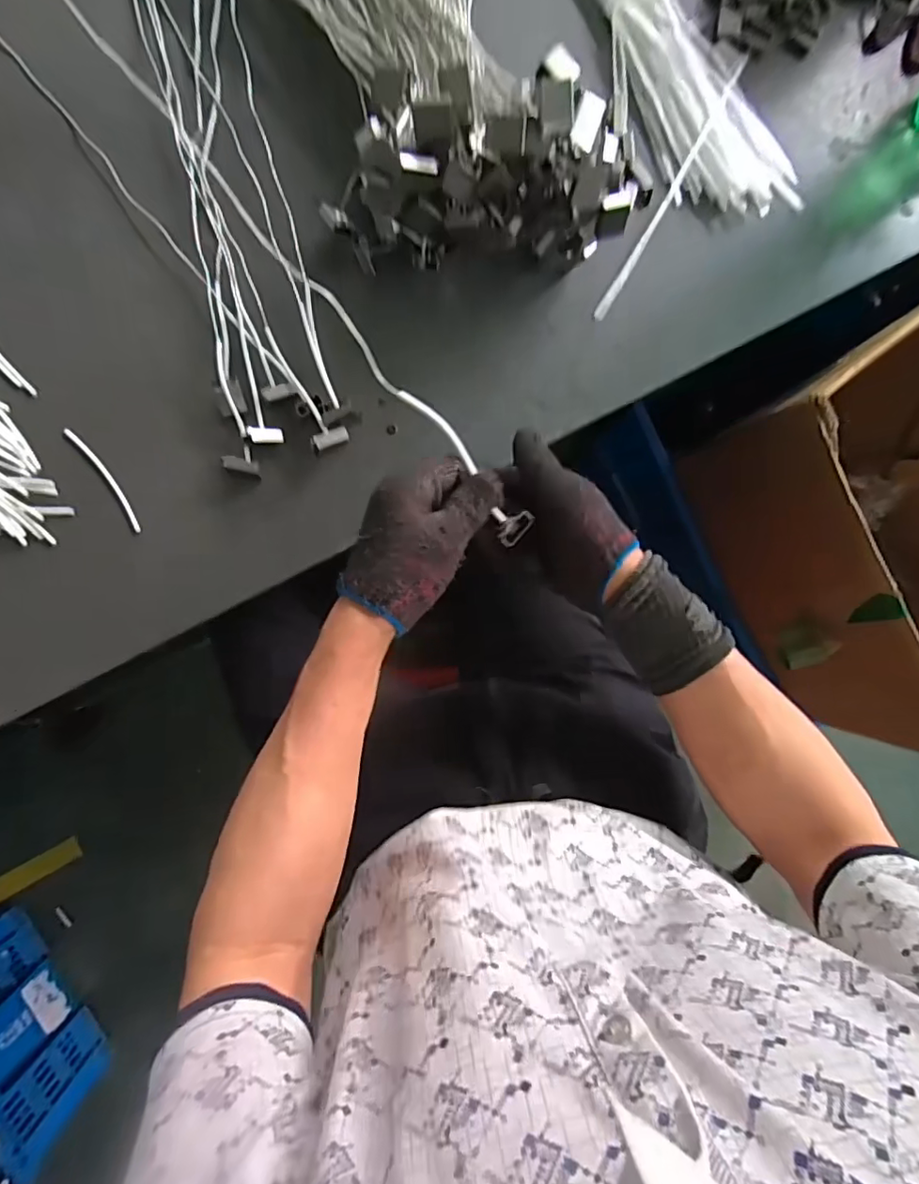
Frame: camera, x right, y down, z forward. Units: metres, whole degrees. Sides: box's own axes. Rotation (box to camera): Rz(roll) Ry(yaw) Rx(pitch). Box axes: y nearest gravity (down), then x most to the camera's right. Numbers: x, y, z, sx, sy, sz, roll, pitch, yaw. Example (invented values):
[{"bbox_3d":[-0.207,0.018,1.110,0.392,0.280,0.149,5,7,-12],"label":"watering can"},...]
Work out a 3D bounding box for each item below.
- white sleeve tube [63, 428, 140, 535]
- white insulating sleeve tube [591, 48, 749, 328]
[{"bbox_3d":[-0.342,-0.110,0.552,0.013,0.004,0.120,-35,90,-8],"label":"white sleeve tube"},{"bbox_3d":[0.241,-0.458,0.632,0.011,0.025,0.363,30,83,-3],"label":"white insulating sleeve tube"}]

